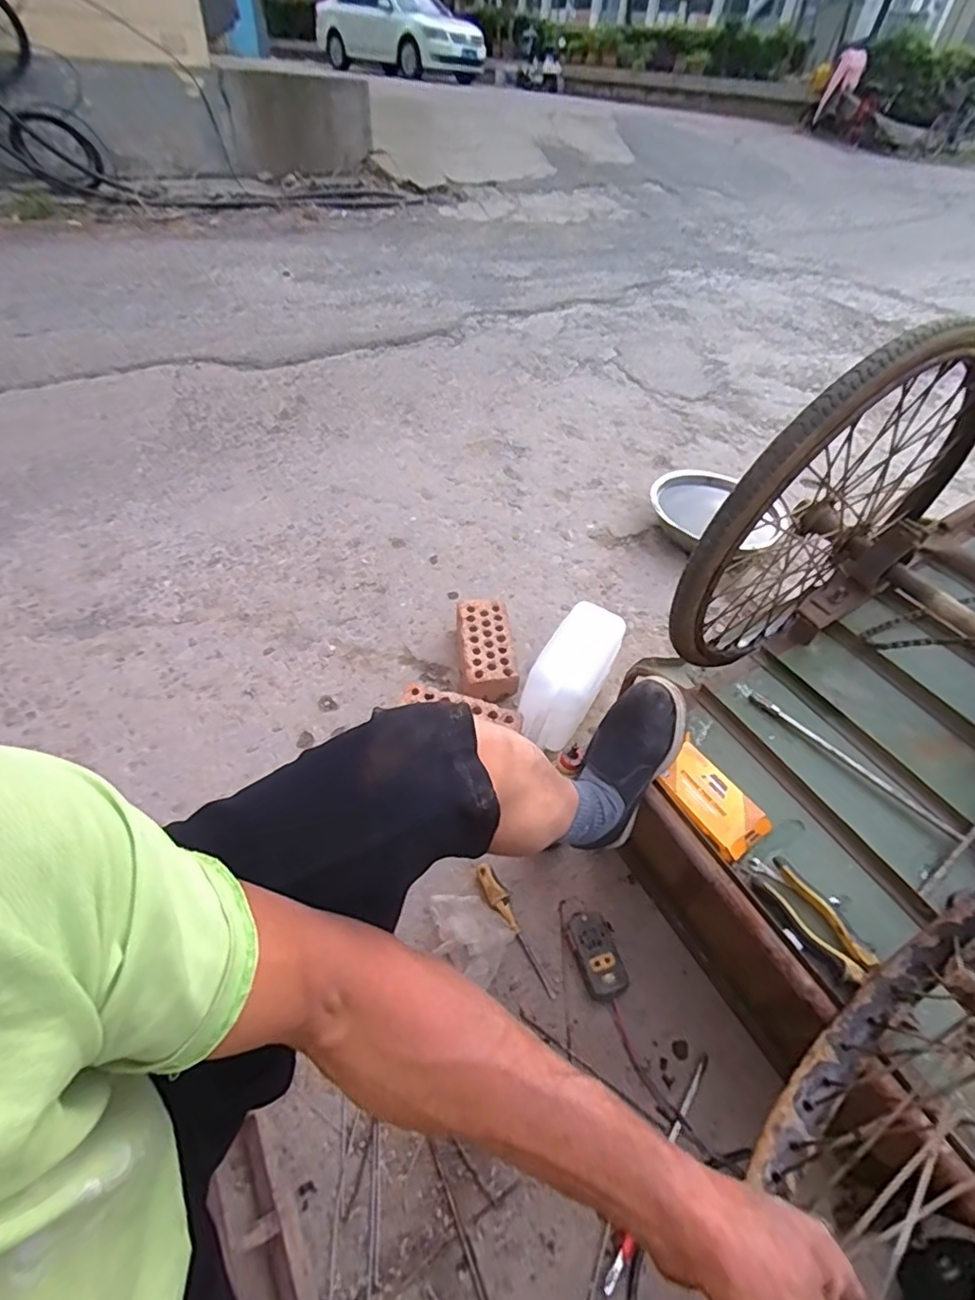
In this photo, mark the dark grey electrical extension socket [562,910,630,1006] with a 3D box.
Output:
[{"bbox_3d":[0.163,0.464,0.856,0.071,0.039,0.124,-7,48,-12],"label":"dark grey electrical extension socket"}]

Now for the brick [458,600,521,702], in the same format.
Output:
[{"bbox_3d":[-0.003,0.004,1.202,0.114,0.075,0.253,-1,47,-6],"label":"brick"}]

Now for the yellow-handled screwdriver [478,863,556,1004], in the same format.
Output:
[{"bbox_3d":[0.042,0.434,0.877,0.031,0.022,0.211,-21,62,-27],"label":"yellow-handled screwdriver"}]

